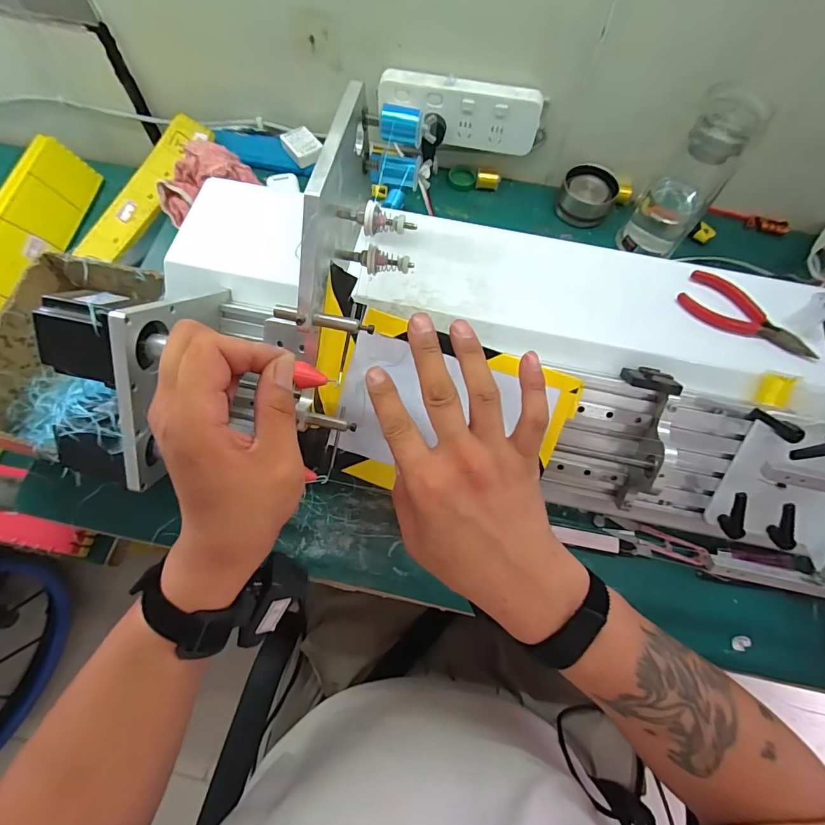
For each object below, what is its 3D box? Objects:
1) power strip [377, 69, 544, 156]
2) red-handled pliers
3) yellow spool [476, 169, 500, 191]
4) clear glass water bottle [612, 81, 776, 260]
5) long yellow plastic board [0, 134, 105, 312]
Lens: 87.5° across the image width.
[{"bbox_3d":[0.060,-0.386,0.556,0.203,0.072,0.027,8,68,1],"label":"power strip"},{"bbox_3d":[0.308,-0.085,0.396,0.122,0.010,0.050,35,71,11],"label":"red-handled pliers"},{"bbox_3d":[0.109,-0.336,0.624,0.033,0.020,0.021,9,68,1],"label":"yellow spool"},{"bbox_3d":[0.322,-0.266,0.512,0.075,0.187,0.075,29,70,9],"label":"clear glass water bottle"},{"bbox_3d":[-0.562,-0.247,0.621,0.022,0.090,0.351,-9,62,32],"label":"long yellow plastic board"}]

